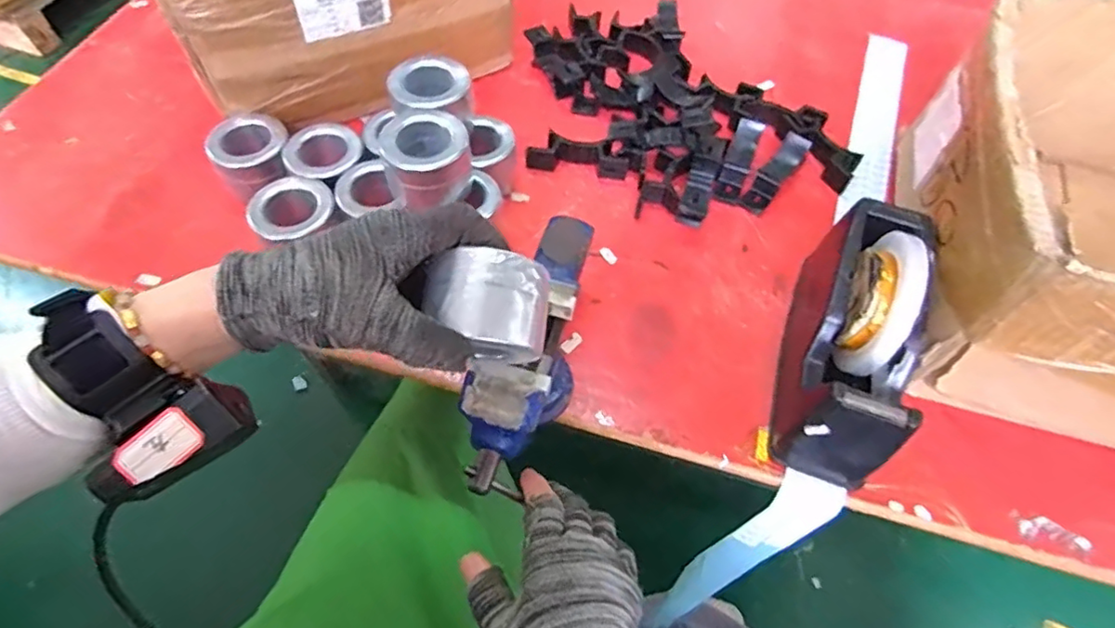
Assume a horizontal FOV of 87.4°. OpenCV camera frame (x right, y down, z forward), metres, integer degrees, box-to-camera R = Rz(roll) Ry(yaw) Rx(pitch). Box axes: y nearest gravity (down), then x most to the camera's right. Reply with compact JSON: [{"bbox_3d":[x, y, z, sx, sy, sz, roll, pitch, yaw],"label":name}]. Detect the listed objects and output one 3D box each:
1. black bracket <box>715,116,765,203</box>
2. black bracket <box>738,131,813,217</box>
[{"bbox_3d":[0.181,-0.153,0.584,0.024,0.014,0.083,21,88,11],"label":"black bracket"},{"bbox_3d":[0.213,-0.137,0.569,0.025,0.018,0.088,40,92,20],"label":"black bracket"}]

